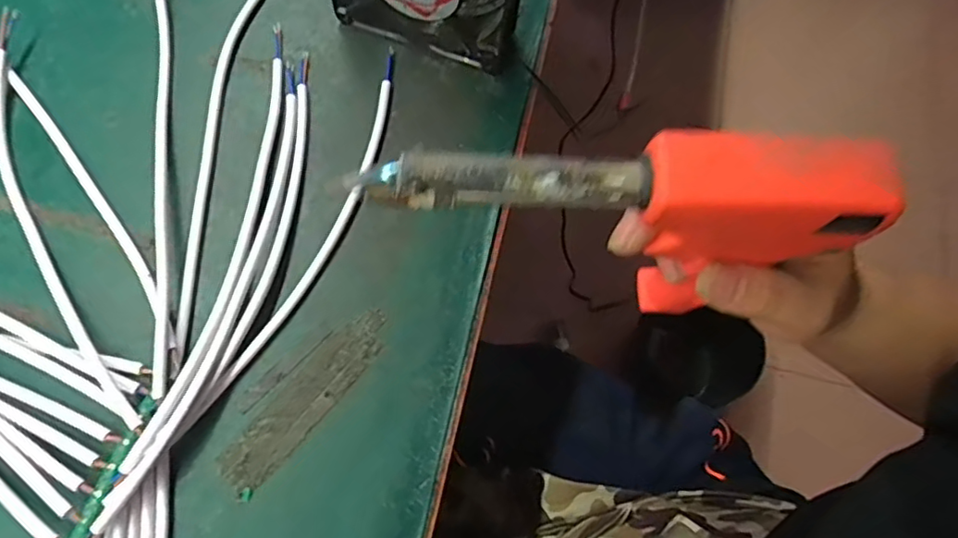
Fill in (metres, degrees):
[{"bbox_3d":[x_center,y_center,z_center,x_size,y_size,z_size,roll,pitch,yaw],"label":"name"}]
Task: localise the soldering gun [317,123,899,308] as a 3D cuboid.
[{"bbox_3d":[0.045,-0.003,0.249,0.169,0.145,0.039,-7,71,-5],"label":"soldering gun"}]

